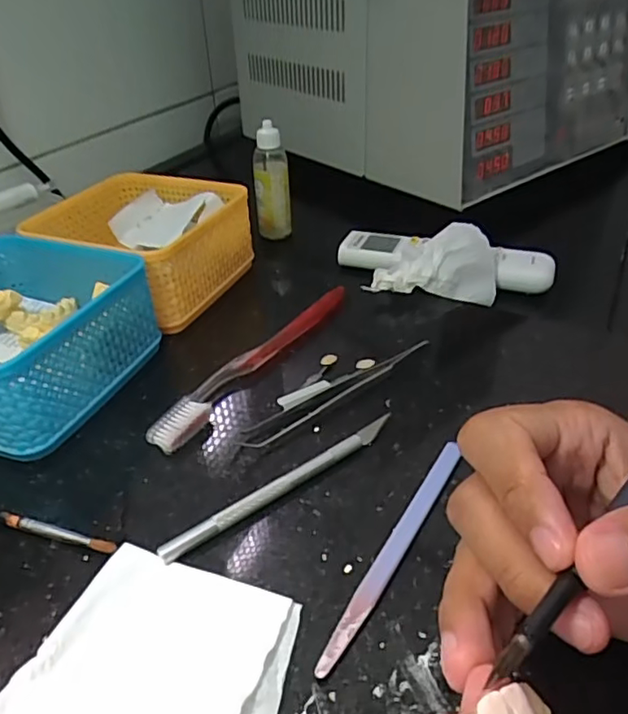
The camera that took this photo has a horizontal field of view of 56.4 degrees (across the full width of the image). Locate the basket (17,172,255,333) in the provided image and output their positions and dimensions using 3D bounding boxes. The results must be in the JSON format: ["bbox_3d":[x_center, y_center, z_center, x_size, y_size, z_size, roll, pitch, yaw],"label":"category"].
[{"bbox_3d":[-0.129,-0.089,0.456,0.136,0.061,0.128,17,40,25],"label":"basket"}]

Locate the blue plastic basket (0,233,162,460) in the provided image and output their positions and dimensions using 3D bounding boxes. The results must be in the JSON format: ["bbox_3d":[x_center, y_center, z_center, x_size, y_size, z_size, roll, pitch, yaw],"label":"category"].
[{"bbox_3d":[-0.182,-0.014,0.359,0.130,0.063,0.131,11,38,17],"label":"blue plastic basket"}]

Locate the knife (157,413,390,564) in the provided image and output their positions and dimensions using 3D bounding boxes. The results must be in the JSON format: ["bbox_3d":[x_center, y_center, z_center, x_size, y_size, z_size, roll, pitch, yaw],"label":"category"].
[{"bbox_3d":[-0.013,0.062,0.290,0.136,0.008,0.008,-25,42,-28],"label":"knife"}]

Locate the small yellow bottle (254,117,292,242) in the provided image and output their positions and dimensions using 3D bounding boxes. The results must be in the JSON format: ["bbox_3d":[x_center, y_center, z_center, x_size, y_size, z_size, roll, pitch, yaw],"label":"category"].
[{"bbox_3d":[-0.040,-0.165,0.554,0.032,0.105,0.027,-9,37,-8],"label":"small yellow bottle"}]

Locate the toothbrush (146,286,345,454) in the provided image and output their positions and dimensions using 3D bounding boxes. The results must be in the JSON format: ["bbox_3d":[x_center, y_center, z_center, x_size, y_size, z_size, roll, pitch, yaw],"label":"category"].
[{"bbox_3d":[-0.037,-0.001,0.375,0.023,0.014,0.181,20,41,27],"label":"toothbrush"}]

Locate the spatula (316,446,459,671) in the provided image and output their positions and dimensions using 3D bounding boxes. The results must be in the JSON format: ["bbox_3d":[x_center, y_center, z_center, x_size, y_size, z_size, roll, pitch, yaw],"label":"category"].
[{"bbox_3d":[0.038,0.083,0.262,0.009,0.005,0.132,19,41,27],"label":"spatula"}]

